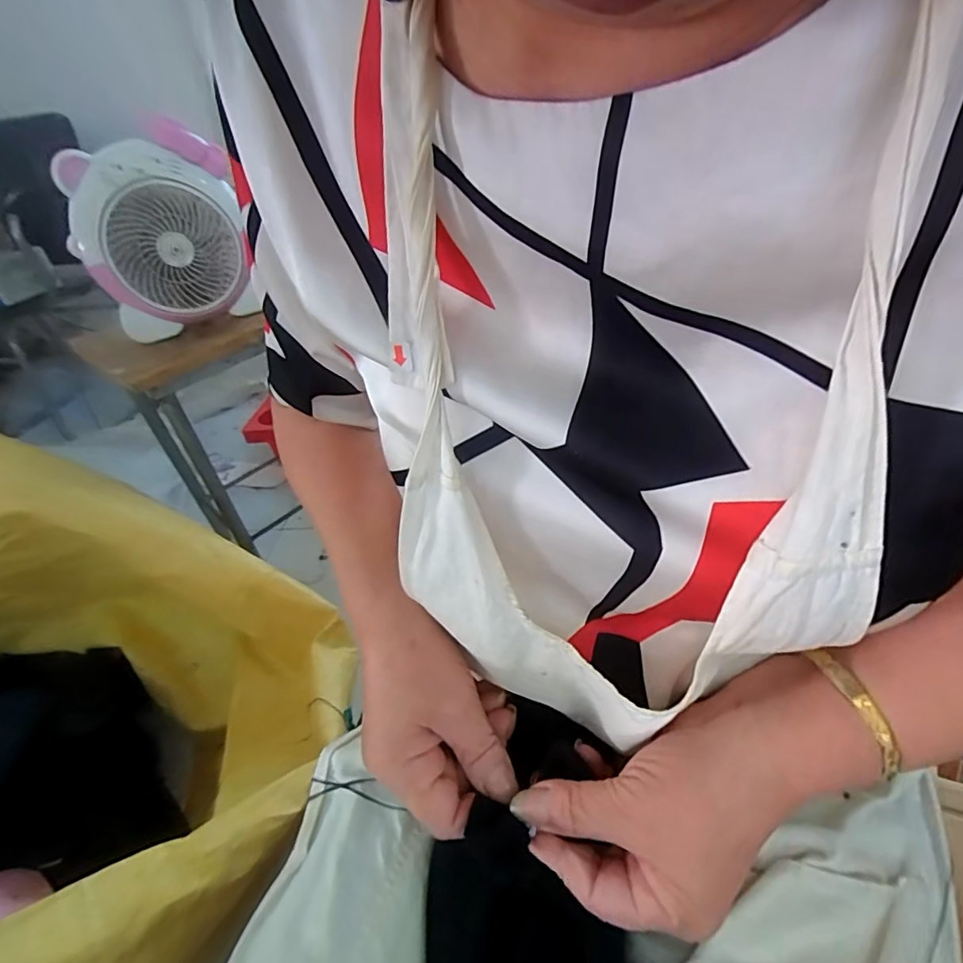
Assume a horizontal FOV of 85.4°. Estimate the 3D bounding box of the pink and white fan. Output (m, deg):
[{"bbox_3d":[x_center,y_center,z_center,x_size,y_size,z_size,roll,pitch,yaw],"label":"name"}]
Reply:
[{"bbox_3d":[-0.505,-0.391,0.831,0.232,0.264,0.085,-18,39,-13],"label":"pink and white fan"}]

